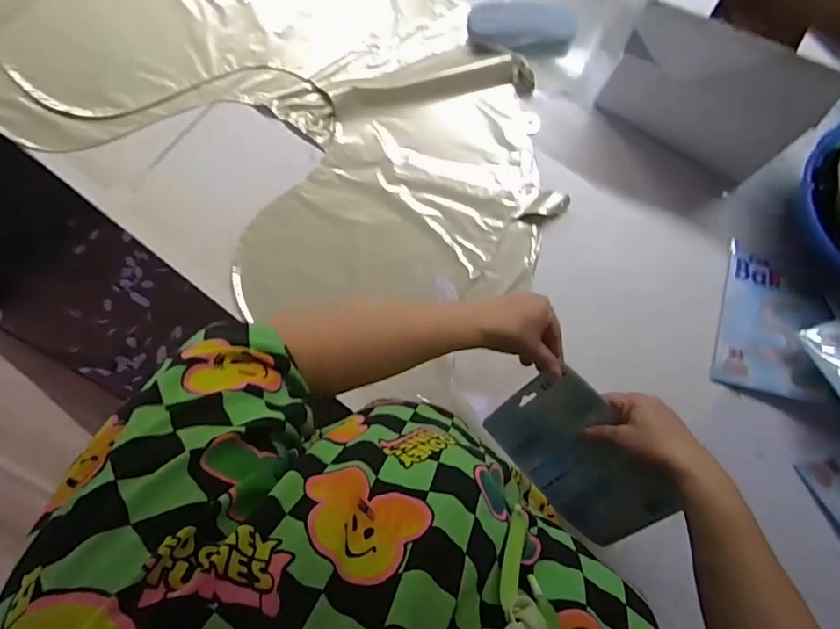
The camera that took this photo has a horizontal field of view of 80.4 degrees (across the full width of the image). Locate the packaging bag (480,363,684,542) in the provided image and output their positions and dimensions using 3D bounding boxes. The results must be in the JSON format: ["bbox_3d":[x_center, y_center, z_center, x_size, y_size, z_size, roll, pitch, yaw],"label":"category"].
[{"bbox_3d":[0.172,0.159,0.538,0.189,0.134,0.015,49,37,8],"label":"packaging bag"}]

